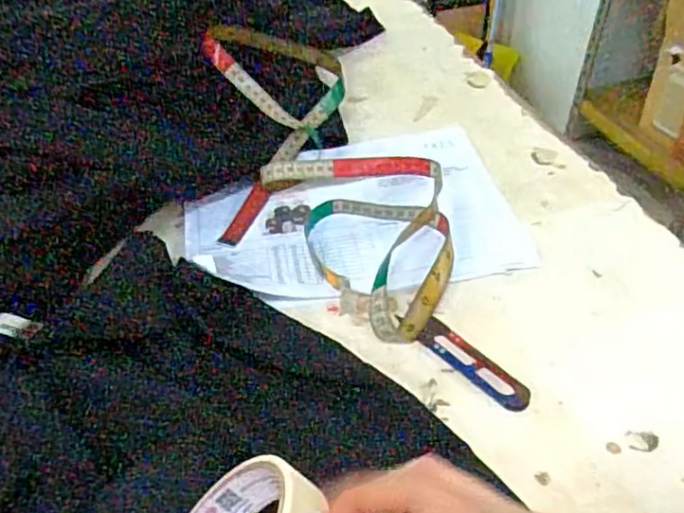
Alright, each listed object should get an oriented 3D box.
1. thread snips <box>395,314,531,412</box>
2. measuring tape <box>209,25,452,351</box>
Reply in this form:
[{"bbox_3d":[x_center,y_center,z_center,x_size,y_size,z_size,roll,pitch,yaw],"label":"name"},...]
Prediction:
[{"bbox_3d":[0.089,0.072,0.464,0.026,0.005,0.112,-30,50,-27],"label":"thread snips"},{"bbox_3d":[-0.015,-0.106,0.596,0.201,0.084,0.420,-7,43,-5],"label":"measuring tape"}]

